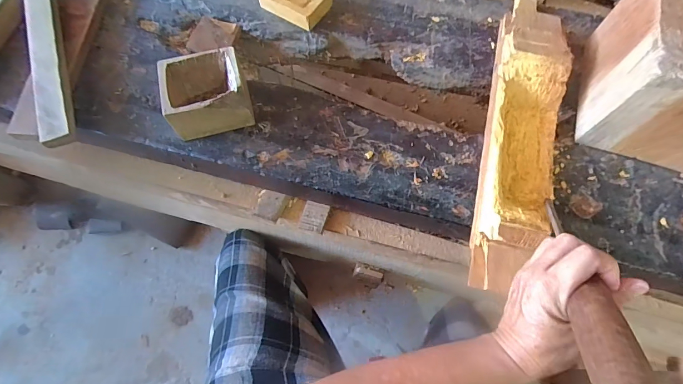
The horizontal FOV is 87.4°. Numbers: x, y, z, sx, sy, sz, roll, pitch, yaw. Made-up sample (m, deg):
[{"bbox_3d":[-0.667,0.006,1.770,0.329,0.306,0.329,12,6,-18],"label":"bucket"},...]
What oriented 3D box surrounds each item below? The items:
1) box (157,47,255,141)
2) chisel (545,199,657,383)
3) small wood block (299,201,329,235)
[{"bbox_3d":[-0.172,-0.125,0.466,0.096,0.067,0.088,-12,69,-6],"label":"box"},{"bbox_3d":[0.206,0.070,0.312,0.033,0.028,0.263,28,28,9],"label":"chisel"},{"bbox_3d":[-0.038,0.034,0.494,0.033,0.009,0.043,14,69,4],"label":"small wood block"}]

